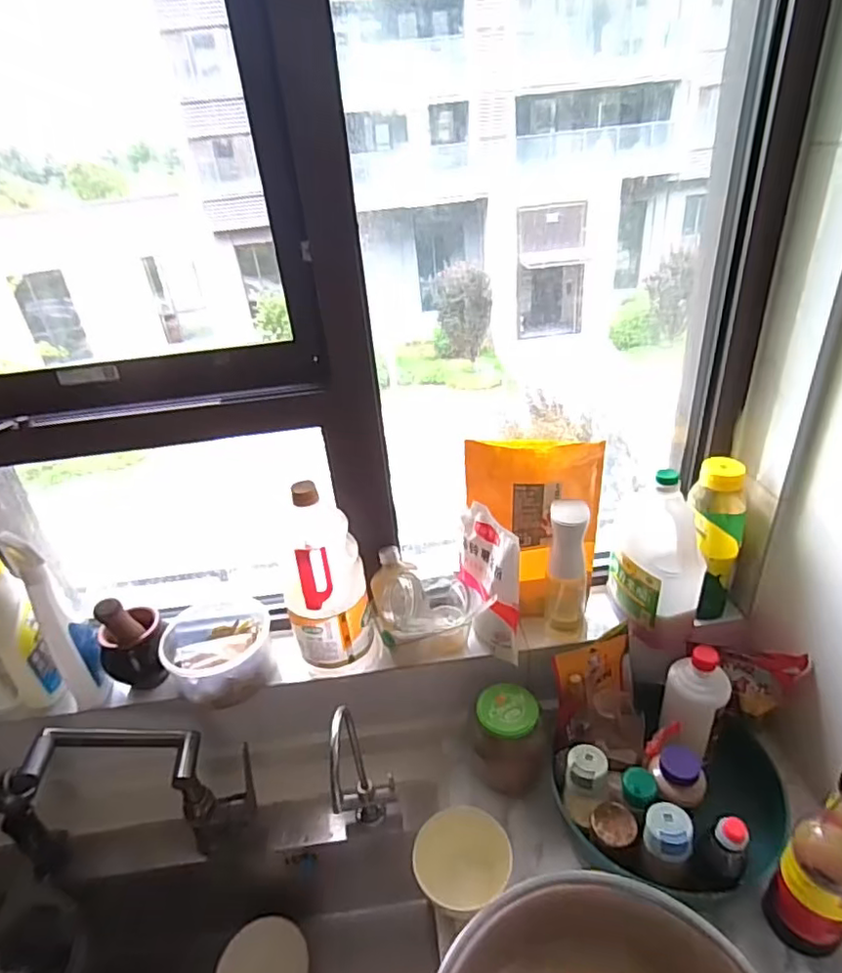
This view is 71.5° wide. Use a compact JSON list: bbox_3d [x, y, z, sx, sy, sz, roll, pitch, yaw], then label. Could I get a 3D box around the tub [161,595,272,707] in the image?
[{"bbox_3d":[-0.283,0.235,0.840,0.142,0.082,0.141,-24,36,-28],"label":"tub"}]

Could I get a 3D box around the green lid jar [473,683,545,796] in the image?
[{"bbox_3d":[0.123,0.354,0.825,0.096,0.116,0.088,-4,31,3],"label":"green lid jar"}]

